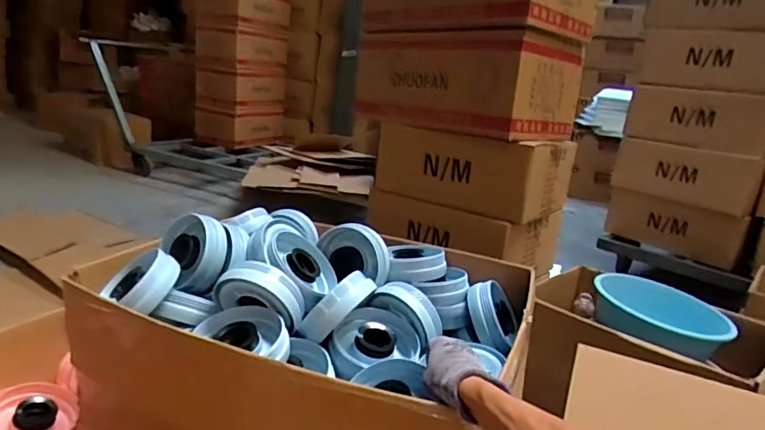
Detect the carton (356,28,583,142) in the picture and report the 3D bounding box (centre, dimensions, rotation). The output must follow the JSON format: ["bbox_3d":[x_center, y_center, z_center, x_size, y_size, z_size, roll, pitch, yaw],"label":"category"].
[{"bbox_3d":[0.311,-0.502,1.878,0.698,0.327,0.446,21,20,40],"label":"carton"}]

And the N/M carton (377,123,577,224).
[{"bbox_3d":[0.338,-0.188,1.890,0.599,0.256,0.393,19,19,35],"label":"N/M carton"}]

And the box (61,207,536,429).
[{"bbox_3d":[-0.094,0.184,0.819,0.590,0.317,0.487,13,16,19],"label":"box"}]

